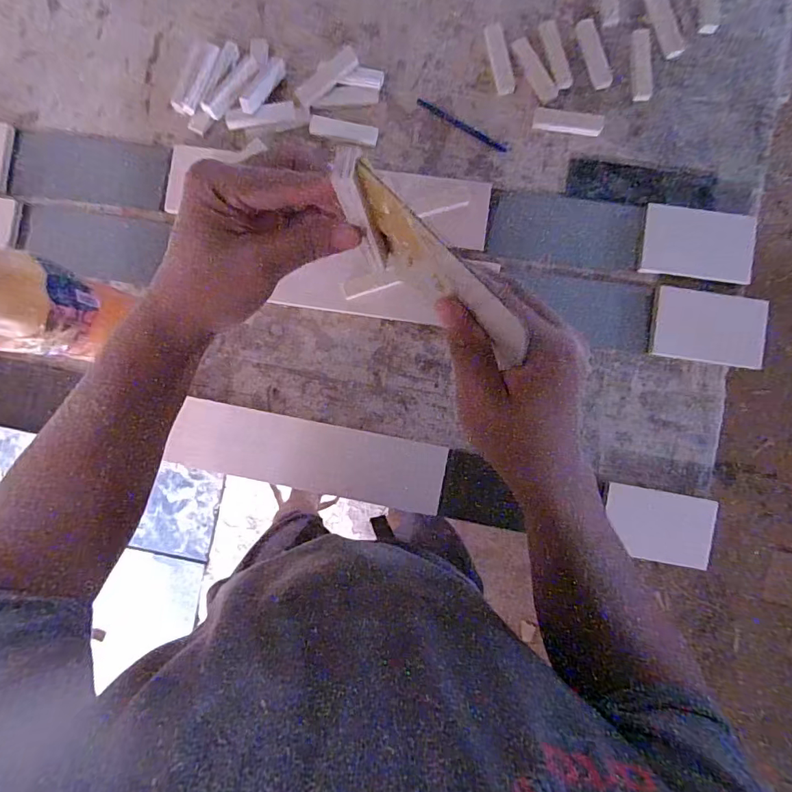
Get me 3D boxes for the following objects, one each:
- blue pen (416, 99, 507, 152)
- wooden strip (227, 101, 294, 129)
[{"bbox_3d":[0.087,-0.359,0.612,0.133,0.012,0.011,33,88,0],"label":"blue pen"},{"bbox_3d":[-0.176,-0.365,0.601,0.087,0.012,0.022,-12,88,0],"label":"wooden strip"}]

